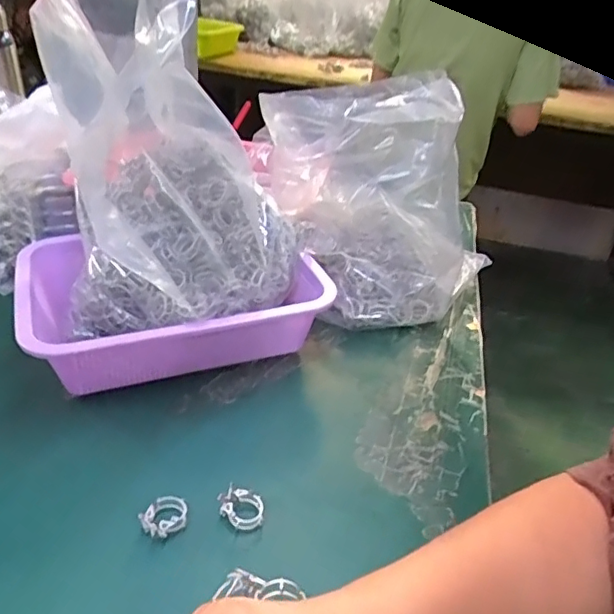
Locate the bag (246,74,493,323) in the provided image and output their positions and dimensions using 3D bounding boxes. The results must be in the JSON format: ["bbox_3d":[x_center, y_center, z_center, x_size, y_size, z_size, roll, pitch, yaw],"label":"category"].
[{"bbox_3d":[0.080,-0.115,0.614,0.189,0.234,0.202,20,35,22],"label":"bag"}]

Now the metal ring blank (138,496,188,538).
[{"bbox_3d":[-0.096,0.142,0.387,0.027,0.010,0.033,17,34,18],"label":"metal ring blank"}]

